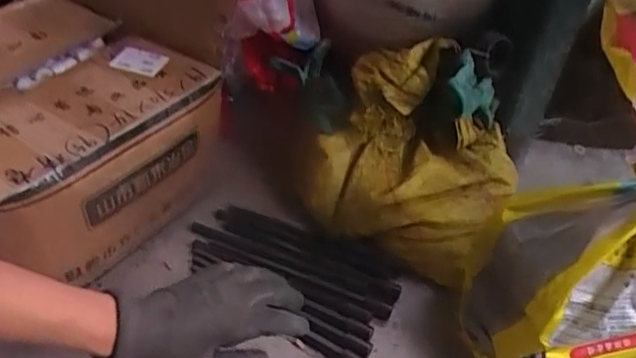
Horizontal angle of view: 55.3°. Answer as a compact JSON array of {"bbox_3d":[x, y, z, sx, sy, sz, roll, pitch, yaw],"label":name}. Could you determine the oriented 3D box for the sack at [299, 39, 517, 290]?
[{"bbox_3d":[0.120,-0.030,0.753,0.238,0.173,0.202,29,48,22],"label":"sack"}]

